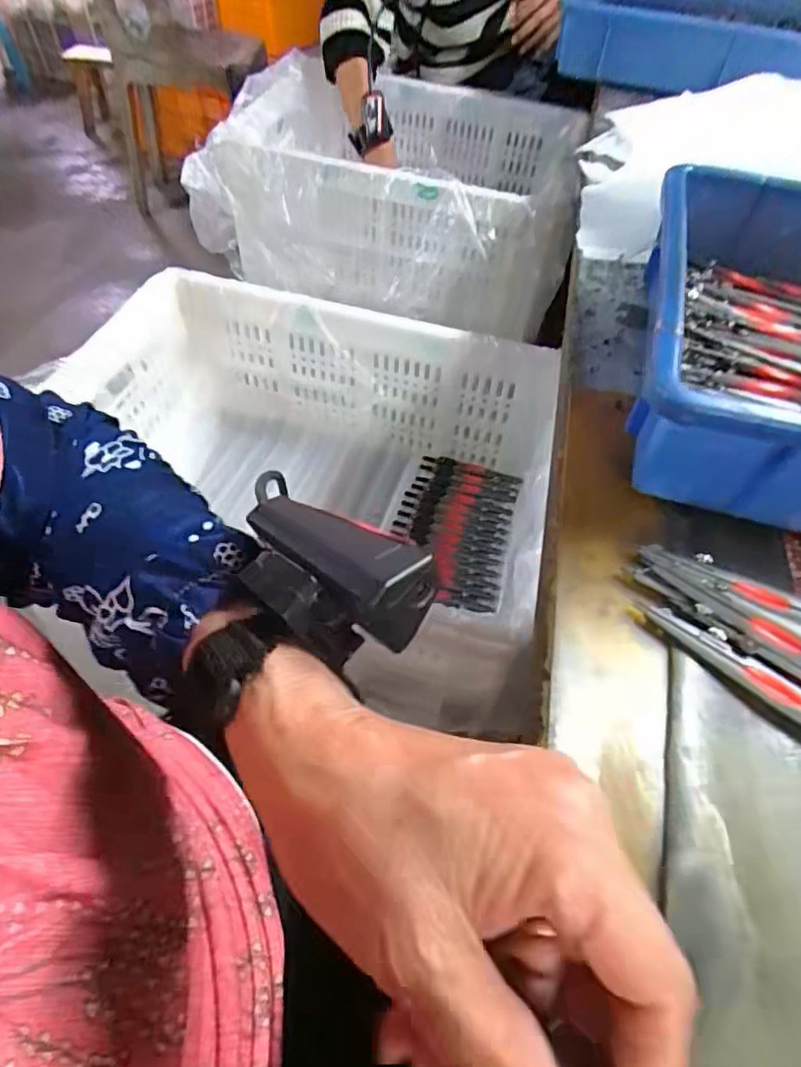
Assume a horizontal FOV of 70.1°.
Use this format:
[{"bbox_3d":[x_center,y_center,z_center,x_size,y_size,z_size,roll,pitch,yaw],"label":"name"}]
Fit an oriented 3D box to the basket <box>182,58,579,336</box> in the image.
[{"bbox_3d":[-0.019,-0.536,0.885,0.530,0.198,0.364,11,53,5],"label":"basket"}]

